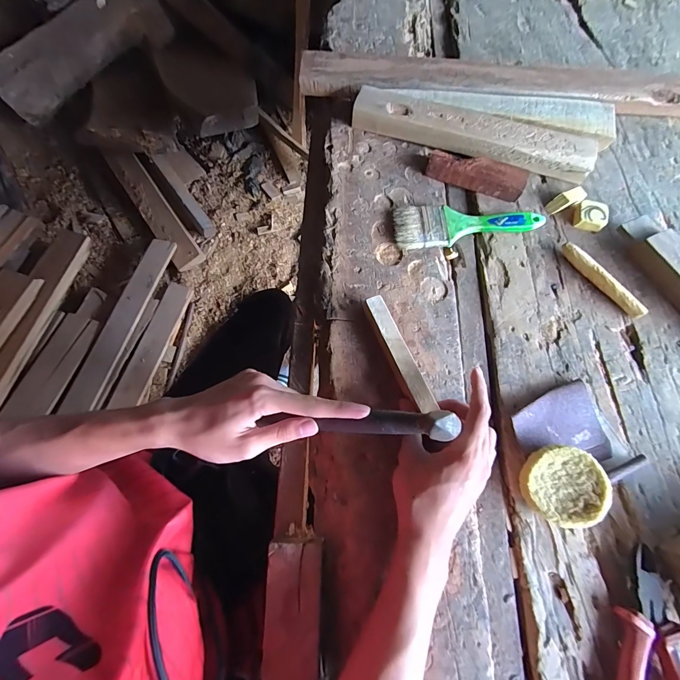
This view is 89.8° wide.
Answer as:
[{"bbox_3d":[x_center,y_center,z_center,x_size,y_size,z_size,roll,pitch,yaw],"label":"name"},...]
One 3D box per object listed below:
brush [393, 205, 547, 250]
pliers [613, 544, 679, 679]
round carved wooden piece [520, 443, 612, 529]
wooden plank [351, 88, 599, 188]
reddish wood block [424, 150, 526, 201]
[{"bbox_3d":[0.168,-0.153,0.453,0.193,0.016,0.058,-4,71,-2],"label":"brush"},{"bbox_3d":[0.270,0.286,0.297,0.059,0.021,0.181,14,72,4],"label":"pliers"},{"bbox_3d":[0.221,0.144,0.341,0.071,0.030,0.073,0,71,0],"label":"round carved wooden piece"},{"bbox_3d":[0.188,-0.296,0.493,0.335,0.033,0.058,18,72,5],"label":"wooden plank"},{"bbox_3d":[0.188,-0.231,0.474,0.131,0.028,0.038,20,72,6],"label":"reddish wood block"}]

